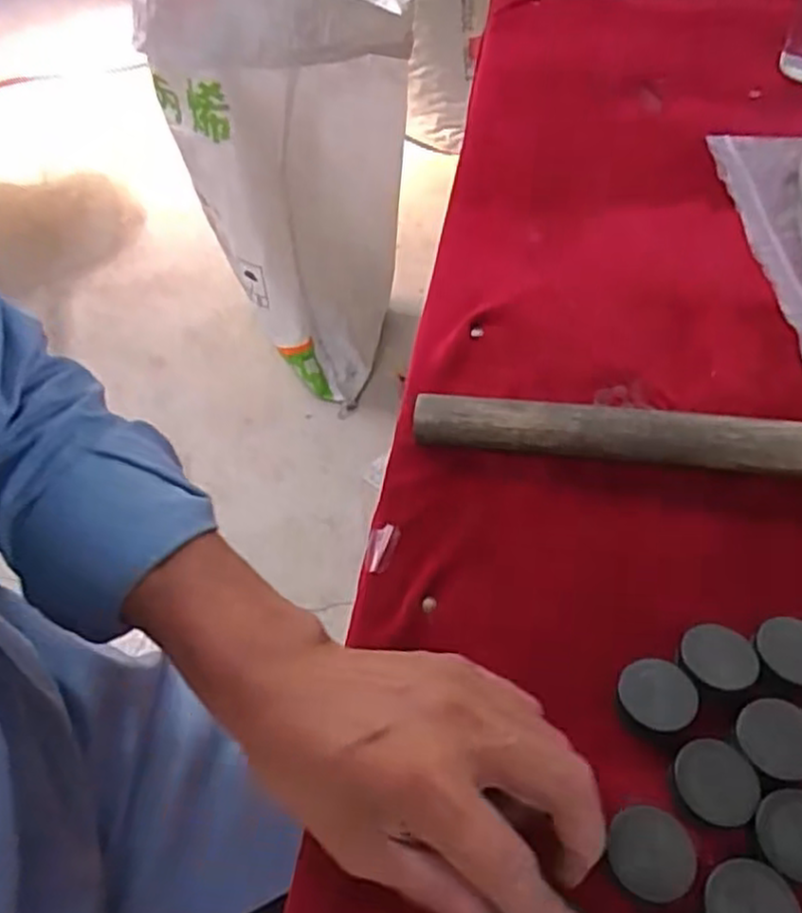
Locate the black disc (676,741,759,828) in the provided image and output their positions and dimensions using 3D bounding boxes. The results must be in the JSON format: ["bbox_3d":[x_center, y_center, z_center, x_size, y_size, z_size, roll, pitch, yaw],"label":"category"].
[{"bbox_3d":[0.125,0.126,0.291,0.030,0.004,0.031,-2,52,3],"label":"black disc"}]

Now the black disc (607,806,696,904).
[{"bbox_3d":[0.094,0.147,0.277,0.030,0.004,0.031,-2,52,3],"label":"black disc"}]

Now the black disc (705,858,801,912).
[{"bbox_3d":[0.126,0.161,0.264,0.033,0.004,0.030,-2,52,3],"label":"black disc"}]

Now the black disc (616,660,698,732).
[{"bbox_3d":[0.109,0.100,0.314,0.032,0.004,0.030,-2,52,3],"label":"black disc"}]

